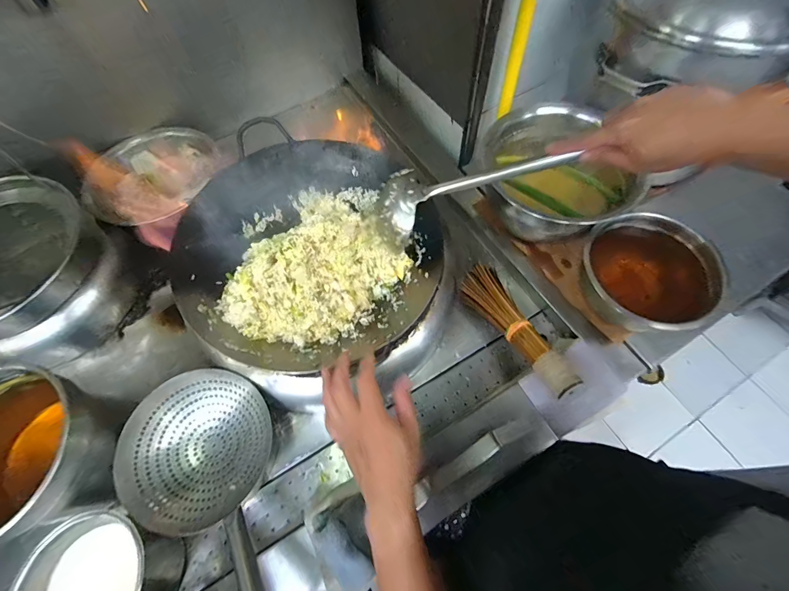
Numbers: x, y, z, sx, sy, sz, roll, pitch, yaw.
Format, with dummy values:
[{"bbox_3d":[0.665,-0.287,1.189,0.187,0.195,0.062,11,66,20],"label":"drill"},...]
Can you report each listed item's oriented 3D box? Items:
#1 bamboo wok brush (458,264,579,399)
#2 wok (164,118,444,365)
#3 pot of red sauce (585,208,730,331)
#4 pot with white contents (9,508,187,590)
[{"bbox_3d":[0.225,0.050,0.637,0.089,0.050,0.278,-23,50,-9],"label":"bamboo wok brush"},{"bbox_3d":[-0.140,-0.089,0.634,0.430,0.108,0.441,-1,64,2],"label":"wok"},{"bbox_3d":[0.426,-0.030,0.609,0.210,0.117,0.204,-1,64,2],"label":"pot of red sauce"},{"bbox_3d":[-0.429,0.419,0.518,0.172,0.109,0.175,-1,64,2],"label":"pot with white contents"}]

